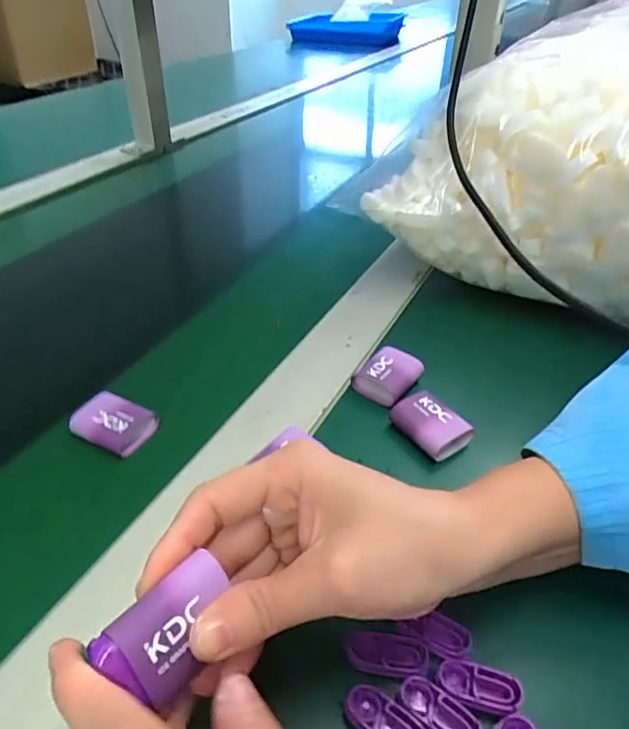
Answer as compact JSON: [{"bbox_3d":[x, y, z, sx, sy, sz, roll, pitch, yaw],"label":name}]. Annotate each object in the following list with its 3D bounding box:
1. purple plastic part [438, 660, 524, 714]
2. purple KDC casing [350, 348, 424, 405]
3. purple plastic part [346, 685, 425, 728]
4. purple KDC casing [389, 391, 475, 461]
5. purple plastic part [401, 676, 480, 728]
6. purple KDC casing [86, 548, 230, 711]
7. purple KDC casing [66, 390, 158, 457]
[{"bbox_3d":[0.069,0.133,0.227,0.032,0.005,0.015,10,39,9],"label":"purple plastic part"},{"bbox_3d":[0.051,0.007,0.377,0.036,0.018,0.038,24,44,25],"label":"purple KDC casing"},{"bbox_3d":[0.028,0.139,0.213,0.033,0.004,0.016,25,44,26],"label":"purple plastic part"},{"bbox_3d":[0.072,0.038,0.341,0.028,0.019,0.047,-27,47,-31],"label":"purple KDC casing"},{"bbox_3d":[0.049,0.139,0.218,0.032,0.006,0.016,26,45,27],"label":"purple plastic part"},{"bbox_3d":[-0.049,0.089,0.187,0.014,0.031,0.044,-22,16,46],"label":"purple KDC casing"},{"bbox_3d":[-0.126,0.037,0.342,0.044,0.015,0.034,16,41,17],"label":"purple KDC casing"}]

